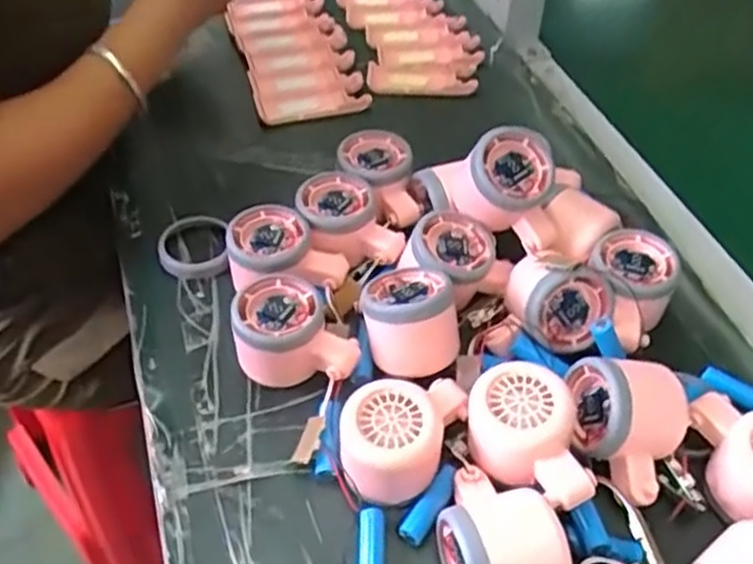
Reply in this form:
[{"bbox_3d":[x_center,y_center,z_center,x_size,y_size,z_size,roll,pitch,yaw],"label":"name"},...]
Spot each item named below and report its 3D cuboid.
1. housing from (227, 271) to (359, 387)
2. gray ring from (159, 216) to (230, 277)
[{"bbox_3d":[-0.050,0.032,0.488,0.074,0.052,0.057,3,48,2],"label":"housing"},{"bbox_3d":[-0.141,-0.028,0.576,0.051,0.011,0.059,-8,48,-8],"label":"gray ring"}]

